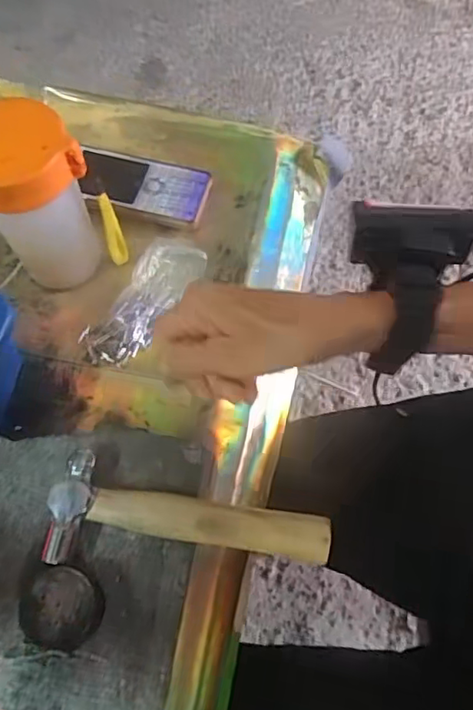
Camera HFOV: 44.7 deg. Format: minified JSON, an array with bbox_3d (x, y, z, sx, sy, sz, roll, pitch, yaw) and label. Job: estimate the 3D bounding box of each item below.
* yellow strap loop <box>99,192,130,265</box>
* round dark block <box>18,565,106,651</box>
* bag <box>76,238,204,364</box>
[{"bbox_3d":[-0.091,-0.091,0.422,0.013,0.073,0.009,-18,66,-8],"label":"yellow strap loop"},{"bbox_3d":[-0.089,0.128,0.293,0.037,0.019,0.036,0,65,0],"label":"round dark block"},{"bbox_3d":[-0.071,-0.041,0.437,0.050,0.017,0.113,35,83,16],"label":"bag"}]

